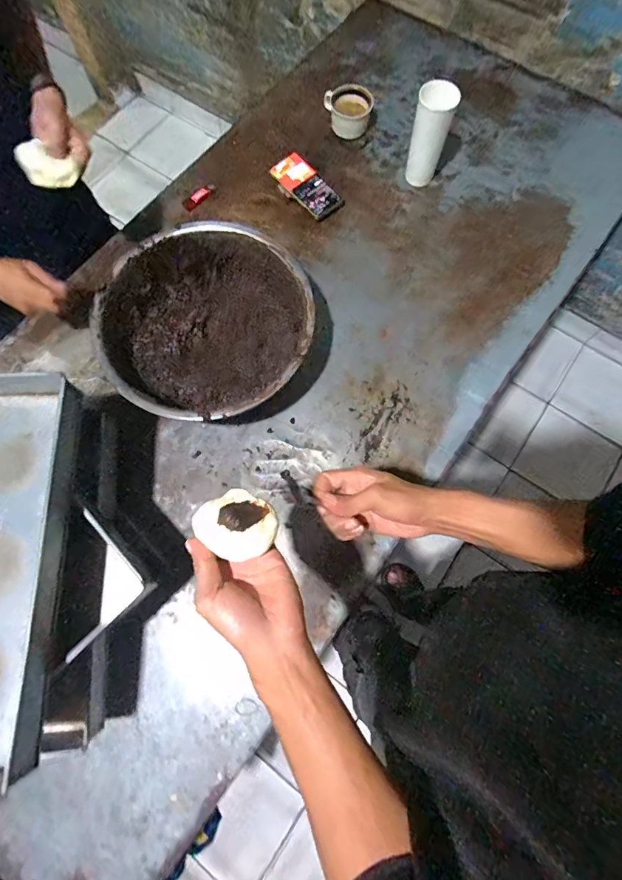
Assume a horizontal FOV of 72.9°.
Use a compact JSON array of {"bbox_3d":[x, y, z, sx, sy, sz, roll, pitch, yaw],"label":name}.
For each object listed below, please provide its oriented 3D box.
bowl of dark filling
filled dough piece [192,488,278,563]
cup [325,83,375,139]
[{"bbox_3d":[-0.171,-0.187,0.723,0.326,0.107,0.335,0,76,-1],"label":"bowl of dark filling"},{"bbox_3d":[-0.069,0.079,0.394,0.068,0.035,0.063,0,76,-1],"label":"filled dough piece"},{"bbox_3d":[0.081,-0.718,0.929,0.109,0.052,0.087,3,74,1],"label":"cup"}]

